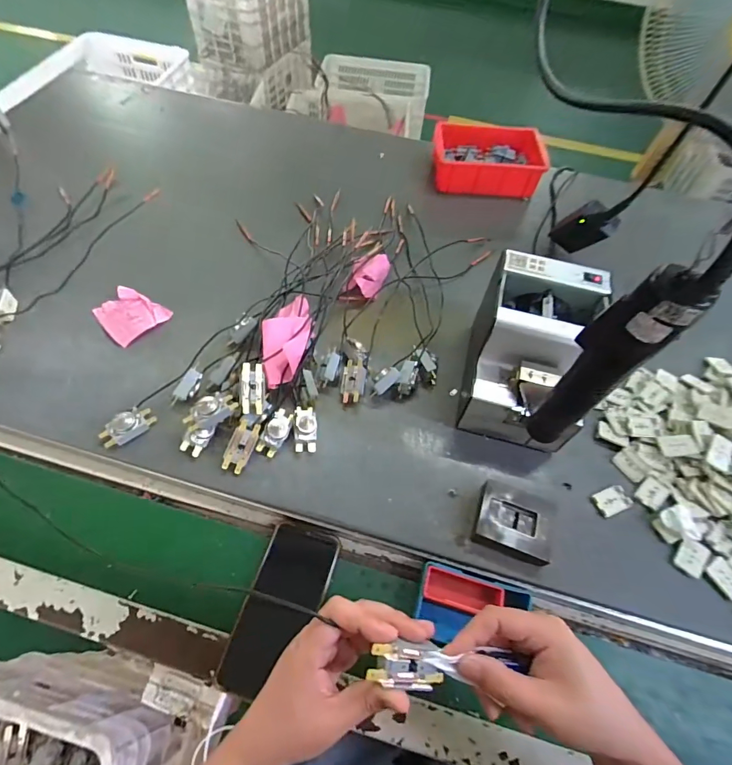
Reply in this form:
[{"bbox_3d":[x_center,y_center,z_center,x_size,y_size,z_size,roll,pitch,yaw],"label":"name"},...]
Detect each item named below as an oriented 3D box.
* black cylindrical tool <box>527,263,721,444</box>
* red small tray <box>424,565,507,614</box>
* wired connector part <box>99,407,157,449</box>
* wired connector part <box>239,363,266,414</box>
[{"bbox_3d":[0.175,-0.011,0.320,0.031,0.183,0.043,-30,65,-19],"label":"black cylindrical tool"},{"bbox_3d":[0.104,0.225,0.447,0.082,0.018,0.031,16,60,6],"label":"red small tray"},{"bbox_3d":[-0.285,0.052,0.497,0.031,0.023,0.059,40,65,19],"label":"wired connector part"},{"bbox_3d":[-0.137,0.008,0.499,0.029,0.018,0.060,4,77,-30],"label":"wired connector part"}]

